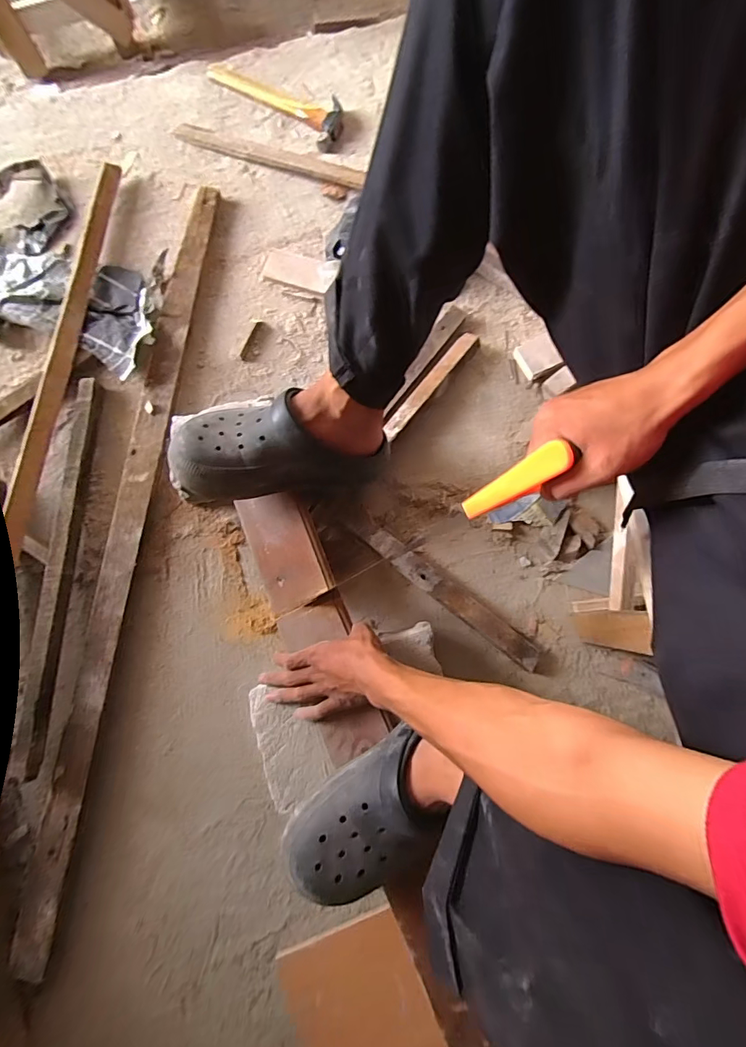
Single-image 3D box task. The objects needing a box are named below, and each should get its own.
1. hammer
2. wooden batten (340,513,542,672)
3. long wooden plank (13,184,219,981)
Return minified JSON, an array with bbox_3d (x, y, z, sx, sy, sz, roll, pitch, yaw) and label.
[{"bbox_3d":[-0.174,-0.788,0.805,0.288,0.026,0.095,36,82,7],"label":"hammer"},{"bbox_3d":[0.096,0.090,0.628,0.330,0.027,0.040,39,82,8],"label":"wooden batten"},{"bbox_3d":[-0.363,-0.012,0.648,0.072,0.028,1.115,6,79,2],"label":"long wooden plank"}]

